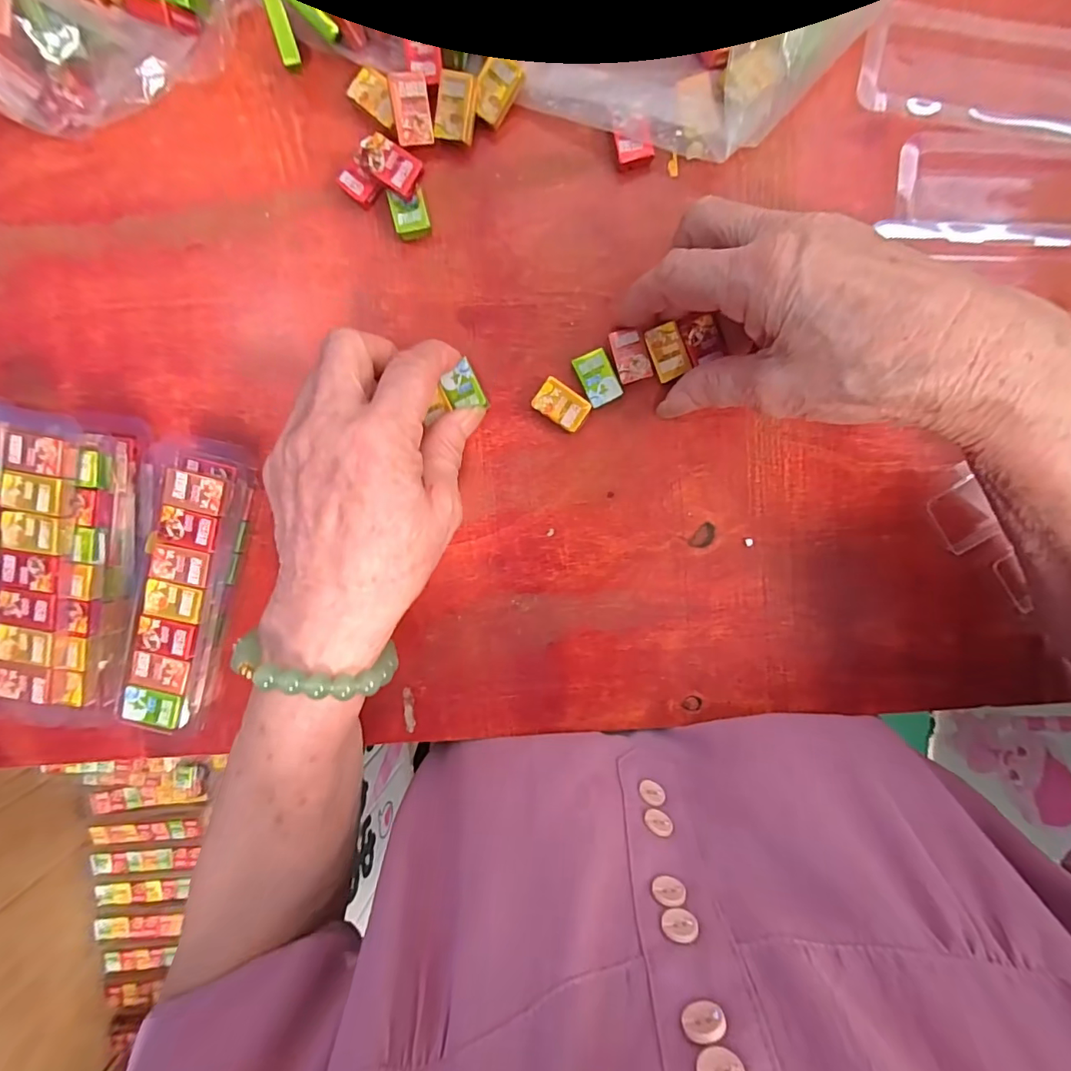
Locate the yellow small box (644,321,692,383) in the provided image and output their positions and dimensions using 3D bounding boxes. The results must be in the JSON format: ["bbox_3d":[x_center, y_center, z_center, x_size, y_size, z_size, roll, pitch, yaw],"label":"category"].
[{"bbox_3d":[0.064,-0.088,0.238,0.016,0.004,0.026,-21,94,4],"label":"yellow small box"}]

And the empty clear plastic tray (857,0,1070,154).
[{"bbox_3d":[0.216,-0.205,0.225,0.133,0.009,0.050,11,96,1],"label":"empty clear plastic tray"}]

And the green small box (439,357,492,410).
[{"bbox_3d":[-0.035,-0.071,0.244,0.017,0.006,0.024,-28,94,4],"label":"green small box"}]

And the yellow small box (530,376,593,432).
[{"bbox_3d":[0.013,-0.064,0.246,0.026,0.008,0.017,34,96,-1],"label":"yellow small box"}]

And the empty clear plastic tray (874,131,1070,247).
[{"bbox_3d":[0.237,-0.158,0.230,0.137,0.007,0.049,4,96,2],"label":"empty clear plastic tray"}]

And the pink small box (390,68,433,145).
[{"bbox_3d":[-0.056,-0.195,0.228,0.017,0.004,0.027,-12,119,-15],"label":"pink small box"}]

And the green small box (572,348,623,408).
[{"bbox_3d":[0.030,-0.077,0.243,0.016,0.006,0.025,-26,94,4],"label":"green small box"}]

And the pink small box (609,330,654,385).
[{"bbox_3d":[0.046,-0.087,0.239,0.016,0.004,0.025,-16,95,3],"label":"pink small box"}]

